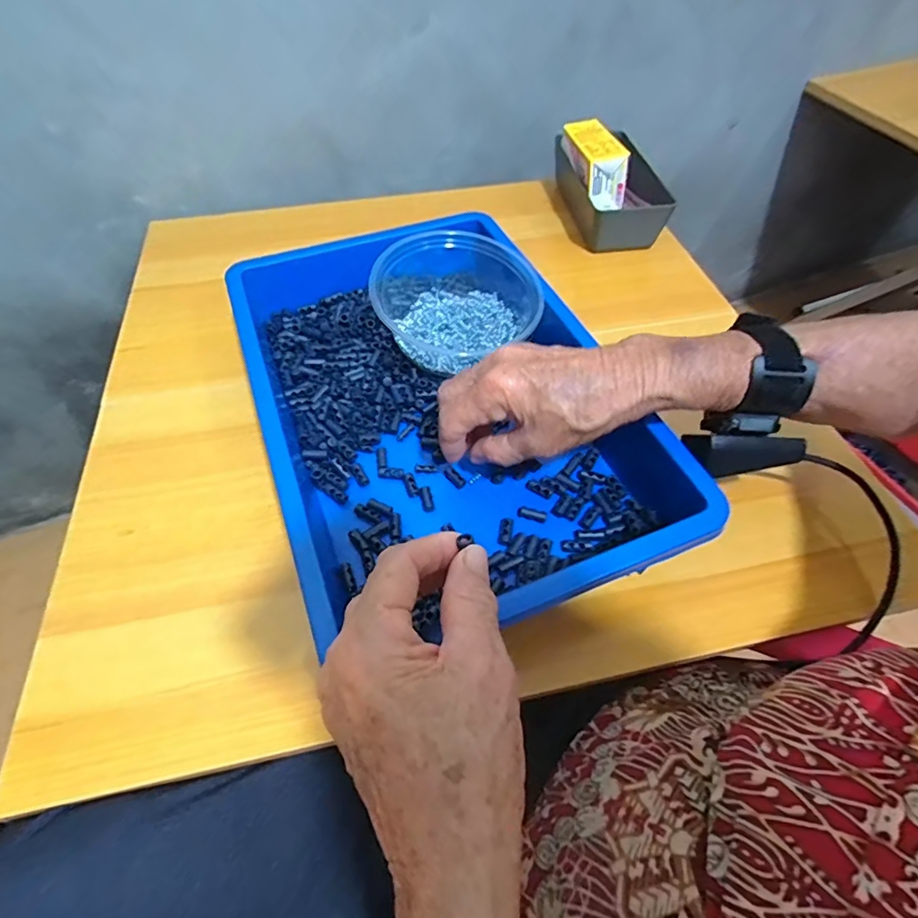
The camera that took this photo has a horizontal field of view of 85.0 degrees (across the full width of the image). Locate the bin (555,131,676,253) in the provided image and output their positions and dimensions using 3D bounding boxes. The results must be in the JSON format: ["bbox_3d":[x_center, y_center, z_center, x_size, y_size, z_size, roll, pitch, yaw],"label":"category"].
[{"bbox_3d":[0.172,-0.311,0.583,0.095,0.067,0.170,-5,56,-6],"label":"bin"}]

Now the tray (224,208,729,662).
[{"bbox_3d":[-0.017,-0.043,0.384,0.243,0.077,0.351,-17,58,-13],"label":"tray"}]

